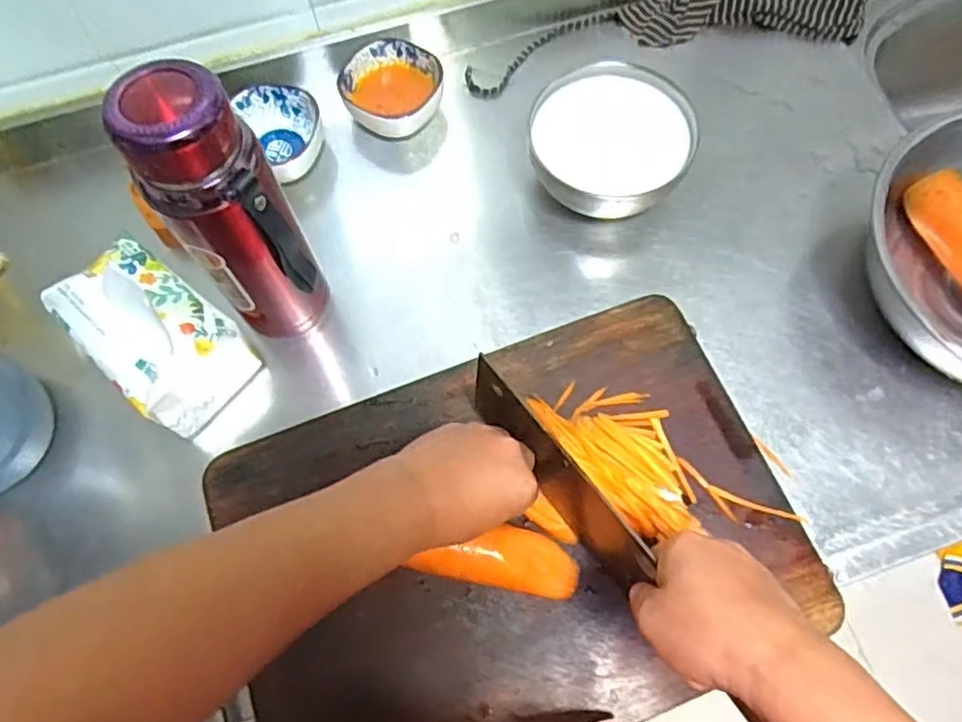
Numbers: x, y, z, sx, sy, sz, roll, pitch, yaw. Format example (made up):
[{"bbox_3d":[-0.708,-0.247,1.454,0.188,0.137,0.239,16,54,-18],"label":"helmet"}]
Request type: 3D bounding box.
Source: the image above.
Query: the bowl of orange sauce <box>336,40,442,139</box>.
[{"bbox_3d":[-0.085,-0.261,0.649,0.094,0.049,0.093,-10,68,-2],"label":"bowl of orange sauce"}]

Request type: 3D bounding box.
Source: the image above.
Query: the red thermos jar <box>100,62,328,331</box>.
[{"bbox_3d":[-0.167,-0.091,0.471,0.076,0.241,0.066,-28,70,-10],"label":"red thermos jar"}]

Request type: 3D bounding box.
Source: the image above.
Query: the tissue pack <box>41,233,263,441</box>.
[{"bbox_3d":[-0.259,-0.023,0.524,0.131,0.086,0.091,38,74,15],"label":"tissue pack"}]

